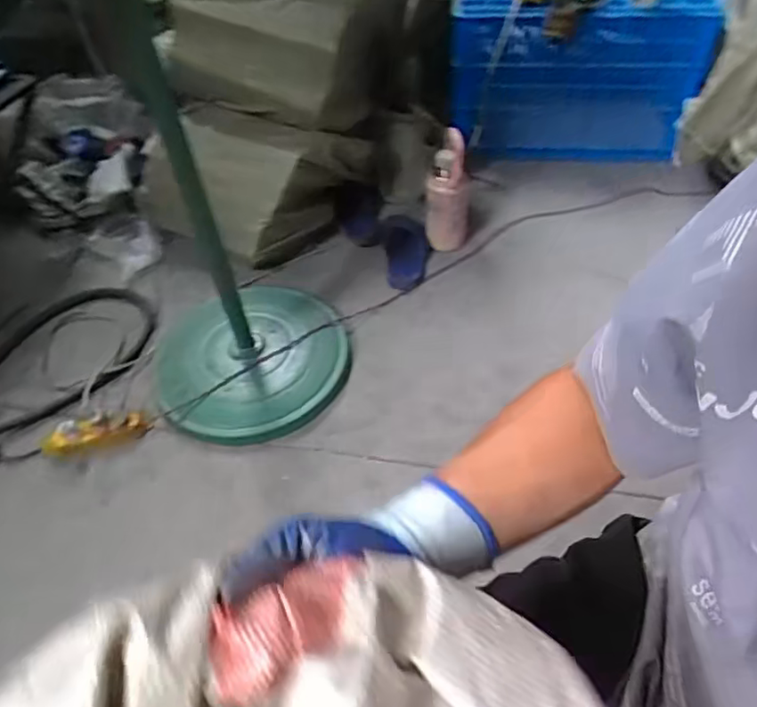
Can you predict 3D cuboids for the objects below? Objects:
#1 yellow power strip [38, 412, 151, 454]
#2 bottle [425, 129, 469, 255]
[{"bbox_3d":[-0.549,0.150,1.140,0.206,0.061,0.055,-11,49,-7],"label":"yellow power strip"},{"bbox_3d":[0.171,-0.384,1.430,0.098,0.298,0.104,7,50,9],"label":"bottle"}]

